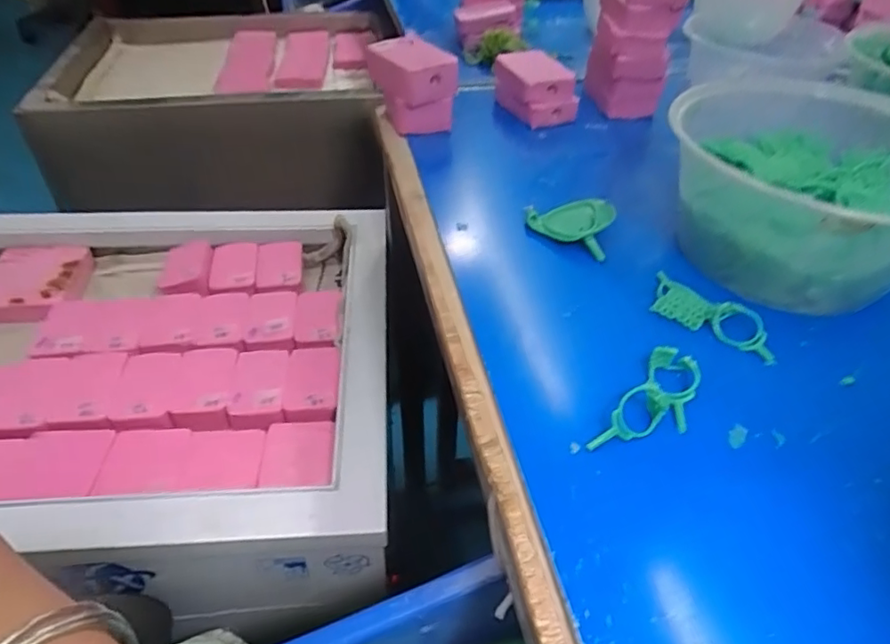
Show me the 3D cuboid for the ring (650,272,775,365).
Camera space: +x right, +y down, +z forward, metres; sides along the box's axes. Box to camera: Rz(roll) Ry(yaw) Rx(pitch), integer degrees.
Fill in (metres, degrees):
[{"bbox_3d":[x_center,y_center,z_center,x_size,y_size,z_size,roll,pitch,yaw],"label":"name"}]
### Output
[{"bbox_3d":[0.143,-0.005,0.311,0.068,0.011,0.032,26,48,24],"label":"ring"}]

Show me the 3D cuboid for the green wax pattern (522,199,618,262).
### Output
[{"bbox_3d":[0.077,-0.061,0.366,0.054,0.015,0.043,12,44,11],"label":"green wax pattern"}]

